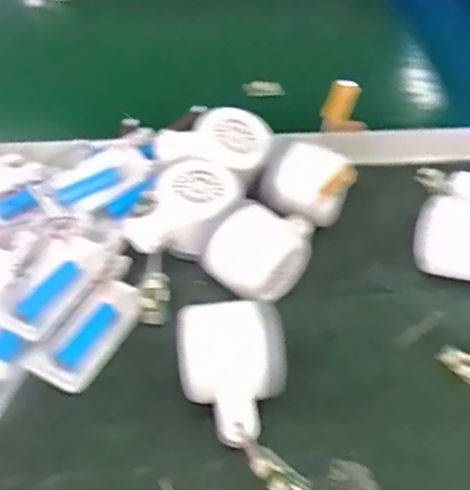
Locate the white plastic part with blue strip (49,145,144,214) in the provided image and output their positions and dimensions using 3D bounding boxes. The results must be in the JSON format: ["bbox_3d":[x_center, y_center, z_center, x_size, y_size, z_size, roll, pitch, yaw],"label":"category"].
[{"bbox_3d":[-0.104,-0.052,0.505,0.078,0.012,0.038,-35,61,-31],"label":"white plastic part with blue strip"}]

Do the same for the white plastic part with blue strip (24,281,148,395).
[{"bbox_3d":[-0.095,0.058,0.430,0.040,0.012,0.084,27,52,16],"label":"white plastic part with blue strip"}]

